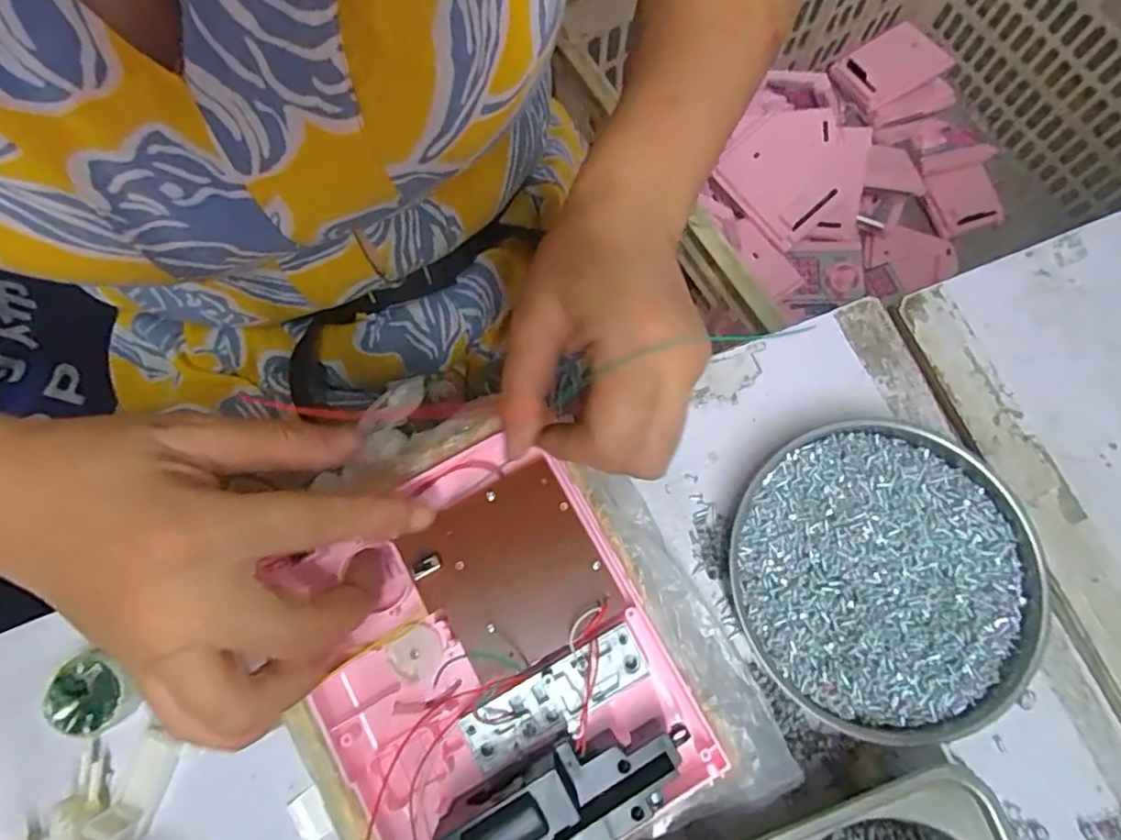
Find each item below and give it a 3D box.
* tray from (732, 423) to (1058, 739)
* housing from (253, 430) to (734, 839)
[{"bbox_3d":[0.147,0.070,0.272,0.130,0.017,0.132,0,77,0],"label":"tray"},{"bbox_3d":[-0.030,0.095,0.233,0.130,0.040,0.158,-28,78,-6],"label":"housing"}]

